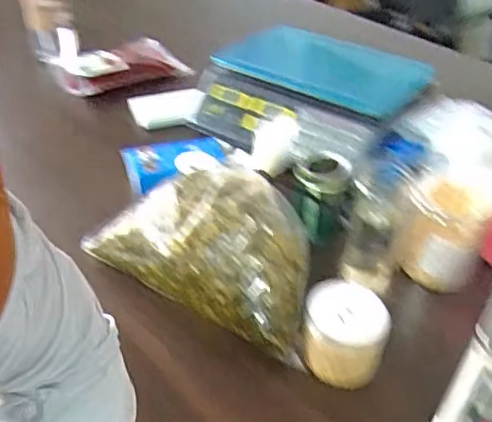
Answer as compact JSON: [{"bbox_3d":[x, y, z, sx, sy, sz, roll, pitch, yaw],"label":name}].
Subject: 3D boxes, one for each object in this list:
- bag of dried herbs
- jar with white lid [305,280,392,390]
[{"bbox_3d":[-0.046,0.021,0.707,0.325,0.129,0.160,25,44,26],"label":"bag of dried herbs"},{"bbox_3d":[0.107,0.136,0.631,0.087,0.088,0.076,11,40,11],"label":"jar with white lid"}]

